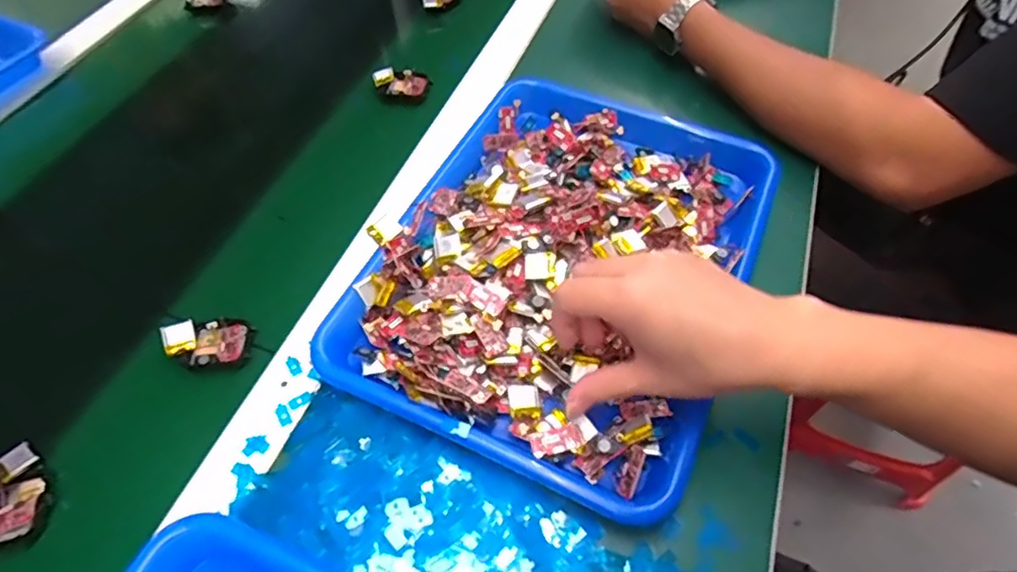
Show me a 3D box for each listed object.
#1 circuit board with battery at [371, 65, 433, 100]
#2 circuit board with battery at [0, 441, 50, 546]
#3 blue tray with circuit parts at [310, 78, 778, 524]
[{"bbox_3d":[-0.105,-0.199,0.578,0.054,0.008,0.032,7,71,0],"label":"circuit board with battery"},{"bbox_3d":[-0.297,0.125,0.356,0.032,0.013,0.057,-13,57,-8],"label":"circuit board with battery"},{"bbox_3d":[0.044,-0.032,0.432,0.248,0.057,0.327,22,59,15],"label":"blue tray with circuit parts"}]

